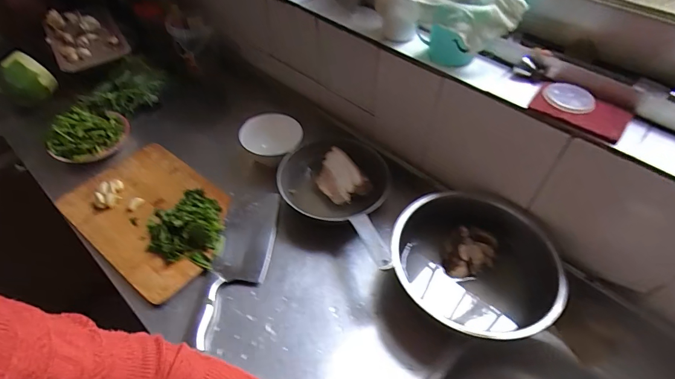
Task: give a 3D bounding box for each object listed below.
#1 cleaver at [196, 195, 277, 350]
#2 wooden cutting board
[{"bbox_3d":[-0.161,0.117,0.658,0.090,0.019,0.287,2,49,1],"label":"cleaver"},{"bbox_3d":[-0.335,0.041,0.713,0.320,0.024,0.216,32,56,24],"label":"wooden cutting board"}]

